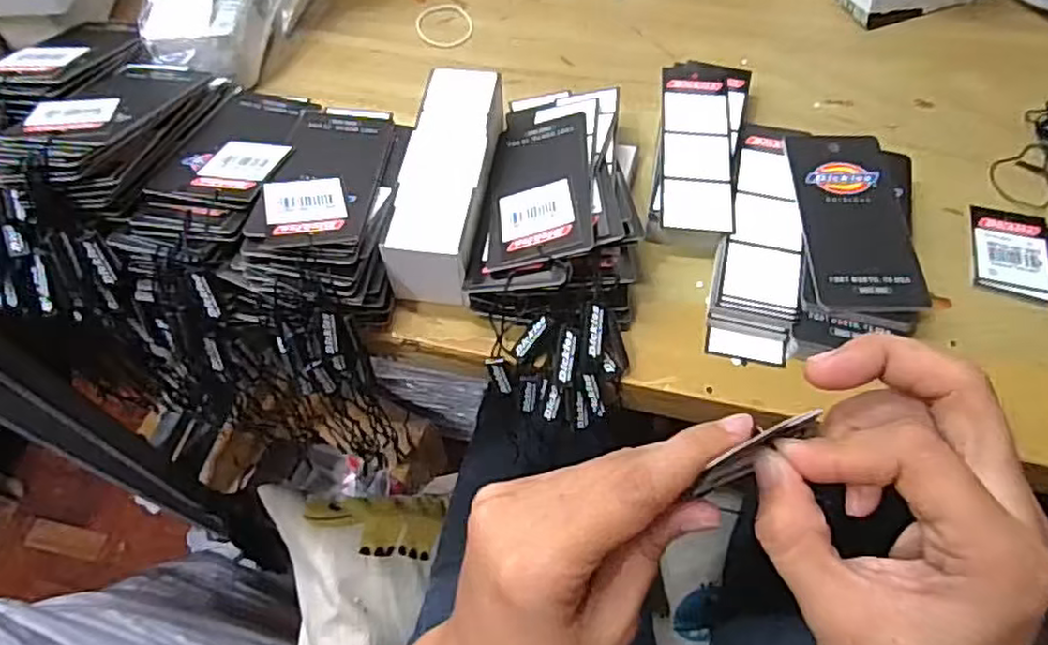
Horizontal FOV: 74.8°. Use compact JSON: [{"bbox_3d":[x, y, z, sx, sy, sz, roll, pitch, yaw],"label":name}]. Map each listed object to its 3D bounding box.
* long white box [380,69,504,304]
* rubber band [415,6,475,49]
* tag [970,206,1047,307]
[{"bbox_3d":[-0.039,-0.069,0.355,0.043,0.048,0.130,7,61,7],"label":"long white box"},{"bbox_3d":[-0.053,-0.198,0.456,0.038,0.004,0.045,-6,61,0],"label":"rubber band"},{"bbox_3d":[0.250,-0.035,0.350,0.038,0.004,0.056,13,62,10],"label":"tag"}]

